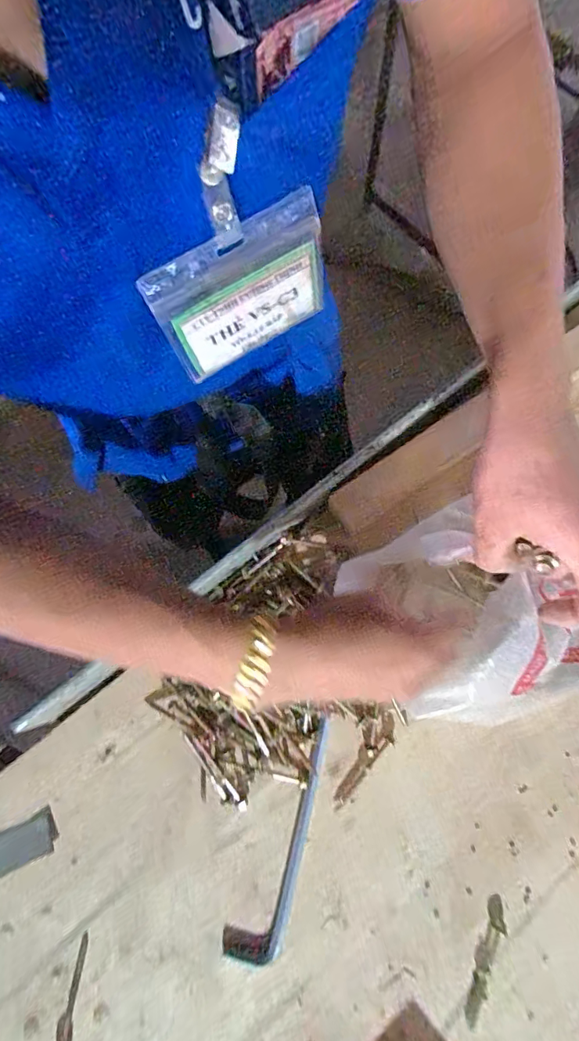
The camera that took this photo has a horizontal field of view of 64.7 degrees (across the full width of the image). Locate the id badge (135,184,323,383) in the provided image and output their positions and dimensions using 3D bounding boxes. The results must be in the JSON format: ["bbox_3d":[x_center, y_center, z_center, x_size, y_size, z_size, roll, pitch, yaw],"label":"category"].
[{"bbox_3d":[-0.026,-0.129,0.264,0.100,0.081,0.006,-31,69,0],"label":"id badge"}]

